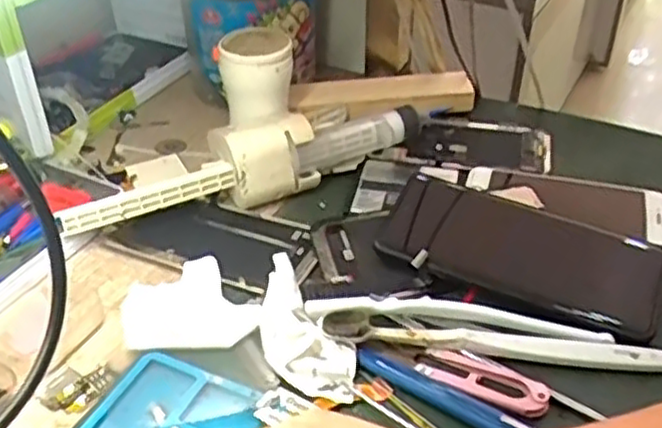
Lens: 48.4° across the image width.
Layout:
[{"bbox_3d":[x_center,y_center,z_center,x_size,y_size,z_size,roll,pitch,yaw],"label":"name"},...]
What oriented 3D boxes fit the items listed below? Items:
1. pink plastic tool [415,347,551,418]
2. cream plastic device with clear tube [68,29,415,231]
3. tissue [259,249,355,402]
[{"bbox_3d":[0.079,0.085,0.381,0.067,0.007,0.024,21,41,25],"label":"pink plastic tool"},{"bbox_3d":[-0.073,-0.065,0.530,0.246,0.081,0.113,-17,40,-22],"label":"cream plastic device with clear tube"},{"bbox_3d":[-0.017,0.066,0.405,0.039,0.025,0.090,-19,55,-24],"label":"tissue"}]

